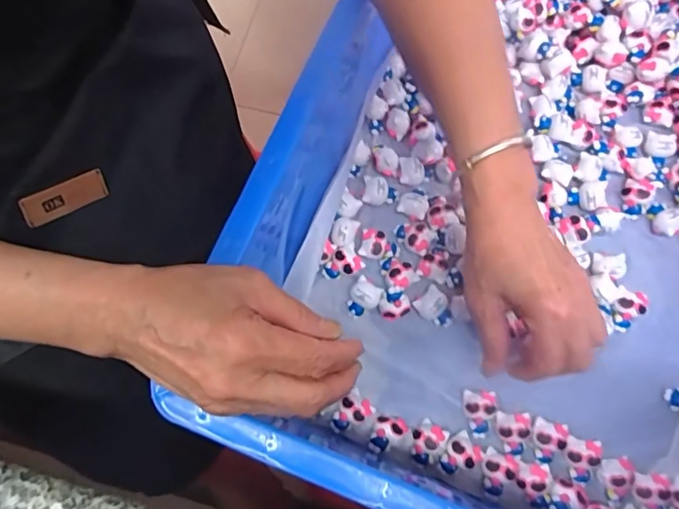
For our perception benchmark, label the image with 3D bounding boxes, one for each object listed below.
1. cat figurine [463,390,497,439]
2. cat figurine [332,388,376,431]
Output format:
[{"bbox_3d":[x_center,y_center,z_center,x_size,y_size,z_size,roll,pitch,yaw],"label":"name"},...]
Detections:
[{"bbox_3d":[0.108,0.123,0.404,0.023,0.013,0.034,4,73,3],"label":"cat figurine"},{"bbox_3d":[0.008,0.124,0.409,0.033,0.017,0.022,-40,76,-10],"label":"cat figurine"}]

